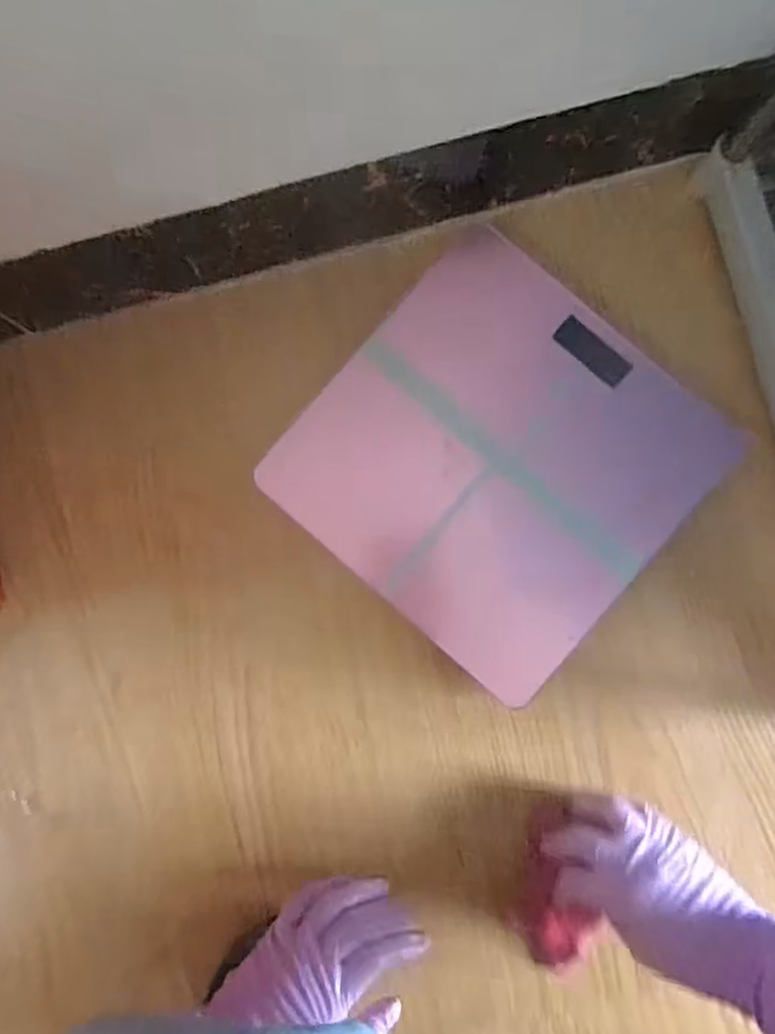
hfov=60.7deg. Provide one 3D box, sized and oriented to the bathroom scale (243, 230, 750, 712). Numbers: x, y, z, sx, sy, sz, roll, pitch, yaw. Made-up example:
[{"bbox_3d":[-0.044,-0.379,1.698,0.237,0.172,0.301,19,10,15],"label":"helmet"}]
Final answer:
[{"bbox_3d":[0.081,-0.040,0.474,0.248,0.016,0.250,42,89,0],"label":"bathroom scale"}]

